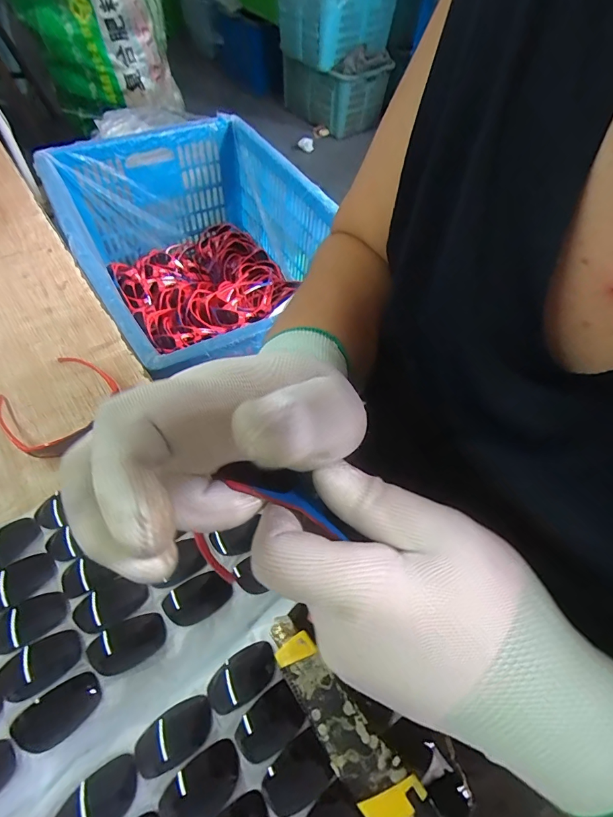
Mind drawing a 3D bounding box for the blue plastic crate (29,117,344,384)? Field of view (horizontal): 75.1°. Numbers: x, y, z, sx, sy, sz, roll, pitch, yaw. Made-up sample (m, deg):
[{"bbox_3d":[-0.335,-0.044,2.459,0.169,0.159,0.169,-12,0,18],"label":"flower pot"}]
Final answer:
[{"bbox_3d":[-0.201,-0.308,0.866,0.484,0.313,0.668,-29,64,-21],"label":"blue plastic crate"}]

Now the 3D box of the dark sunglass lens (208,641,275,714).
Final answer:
[{"bbox_3d":[-0.054,0.222,0.329,0.060,0.011,0.035,-31,53,-7],"label":"dark sunglass lens"}]

